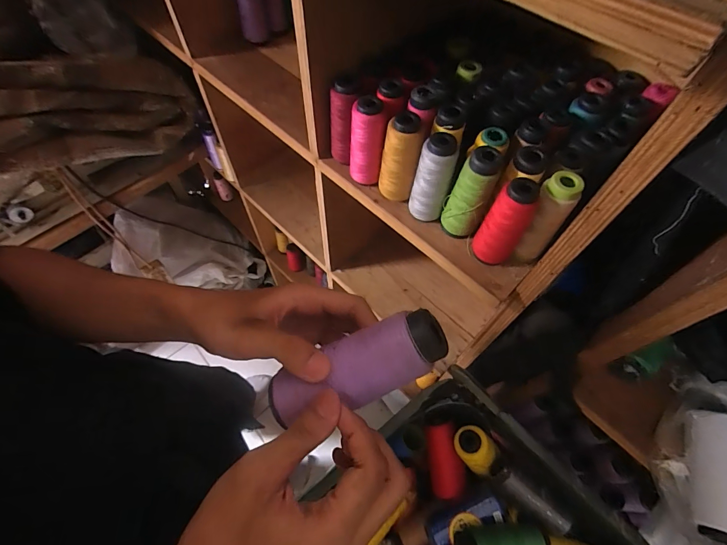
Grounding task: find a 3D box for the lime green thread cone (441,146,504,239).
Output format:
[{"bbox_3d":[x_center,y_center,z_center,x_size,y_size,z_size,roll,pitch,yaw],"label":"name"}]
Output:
[{"bbox_3d":[0.121,-0.094,0.409,0.046,0.110,0.043,19,61,9],"label":"lime green thread cone"}]

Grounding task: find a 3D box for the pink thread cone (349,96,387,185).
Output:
[{"bbox_3d":[0.004,-0.165,0.450,0.042,0.106,0.043,1,60,-1],"label":"pink thread cone"}]

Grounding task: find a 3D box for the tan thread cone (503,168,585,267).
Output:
[{"bbox_3d":[0.196,-0.054,0.395,0.038,0.117,0.038,4,60,0],"label":"tan thread cone"}]

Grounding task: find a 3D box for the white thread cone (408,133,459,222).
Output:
[{"bbox_3d":[0.081,-0.108,0.421,0.040,0.107,0.035,8,60,3],"label":"white thread cone"}]

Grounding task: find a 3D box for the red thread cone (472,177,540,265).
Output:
[{"bbox_3d":[0.157,-0.053,0.392,0.040,0.109,0.037,1,60,-1],"label":"red thread cone"}]

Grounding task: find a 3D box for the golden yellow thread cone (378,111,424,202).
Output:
[{"bbox_3d":[0.043,-0.143,0.438,0.047,0.106,0.045,6,60,1],"label":"golden yellow thread cone"}]

